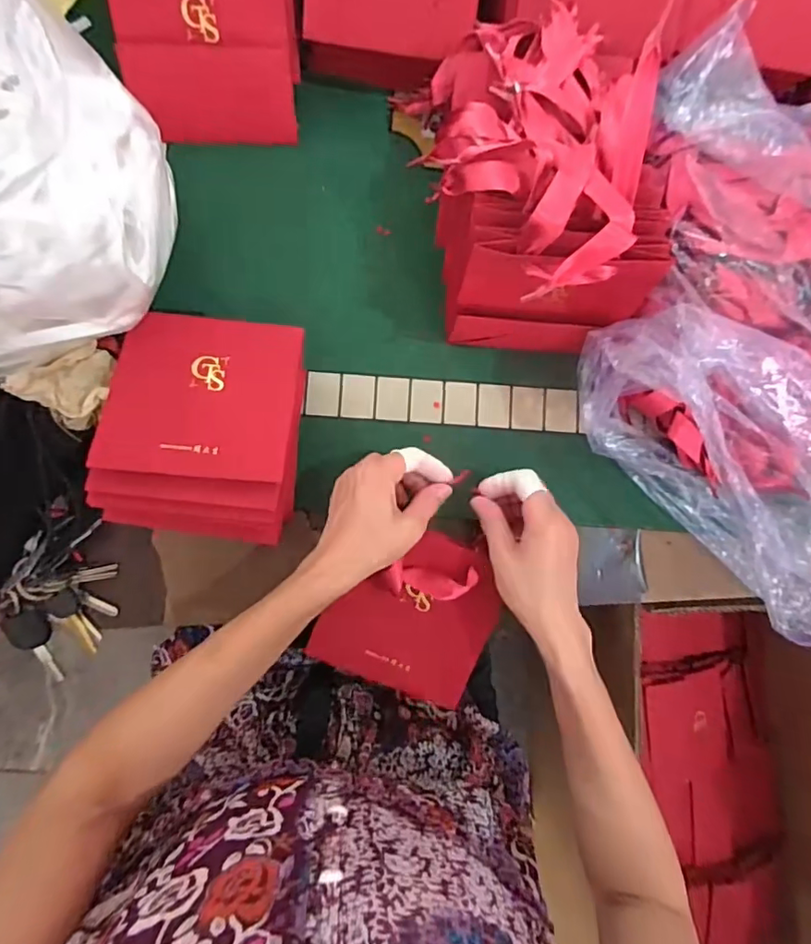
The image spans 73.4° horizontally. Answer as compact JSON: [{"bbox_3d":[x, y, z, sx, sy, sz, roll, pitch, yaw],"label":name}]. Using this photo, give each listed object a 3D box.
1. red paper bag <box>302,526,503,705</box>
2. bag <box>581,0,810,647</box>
[{"bbox_3d":[0.006,0.121,0.458,0.133,0.027,0.140,20,98,2],"label":"red paper bag"},{"bbox_3d":[0.313,-0.107,0.446,0.297,0.130,0.433,17,84,-3],"label":"bag"}]

